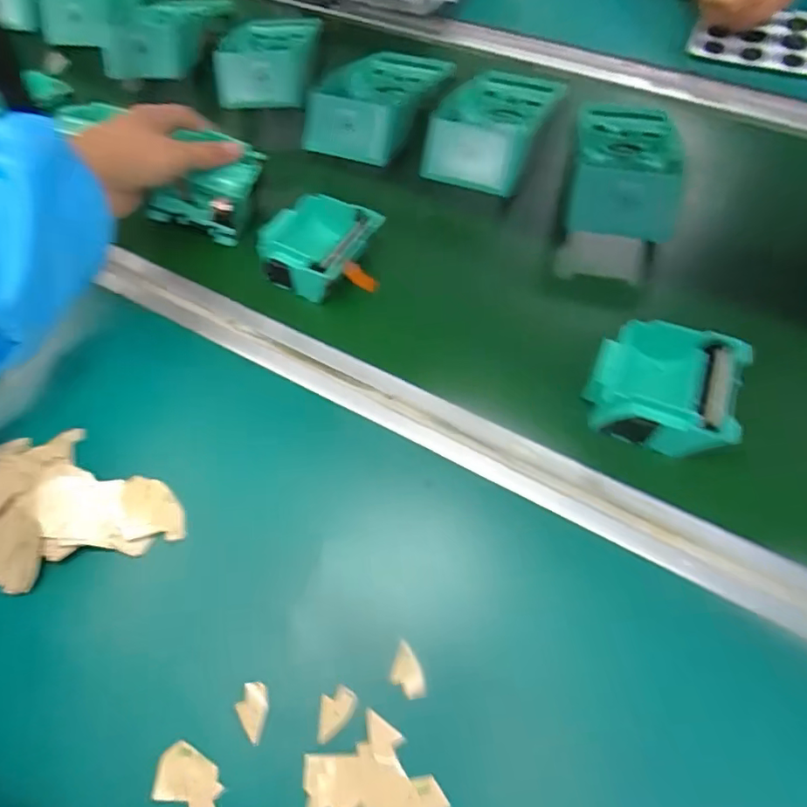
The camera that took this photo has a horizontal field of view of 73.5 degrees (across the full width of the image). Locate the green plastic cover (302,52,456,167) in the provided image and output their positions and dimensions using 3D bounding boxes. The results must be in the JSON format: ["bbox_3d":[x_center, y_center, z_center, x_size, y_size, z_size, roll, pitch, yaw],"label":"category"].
[{"bbox_3d":[-0.022,-0.297,0.510,0.090,0.043,0.182,15,60,14],"label":"green plastic cover"}]

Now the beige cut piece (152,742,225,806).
[{"bbox_3d":[-0.103,0.185,0.265,0.037,0.006,0.024,17,61,16],"label":"beige cut piece"}]

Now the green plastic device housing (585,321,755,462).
[{"bbox_3d":[0.163,-0.010,0.341,0.082,0.034,0.073,15,60,15],"label":"green plastic device housing"}]

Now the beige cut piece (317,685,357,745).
[{"bbox_3d":[-0.036,0.157,0.274,0.016,0.004,0.026,23,63,19],"label":"beige cut piece"}]

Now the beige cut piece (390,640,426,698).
[{"bbox_3d":[0.001,0.140,0.281,0.016,0.005,0.026,-25,59,-10],"label":"beige cut piece"}]

